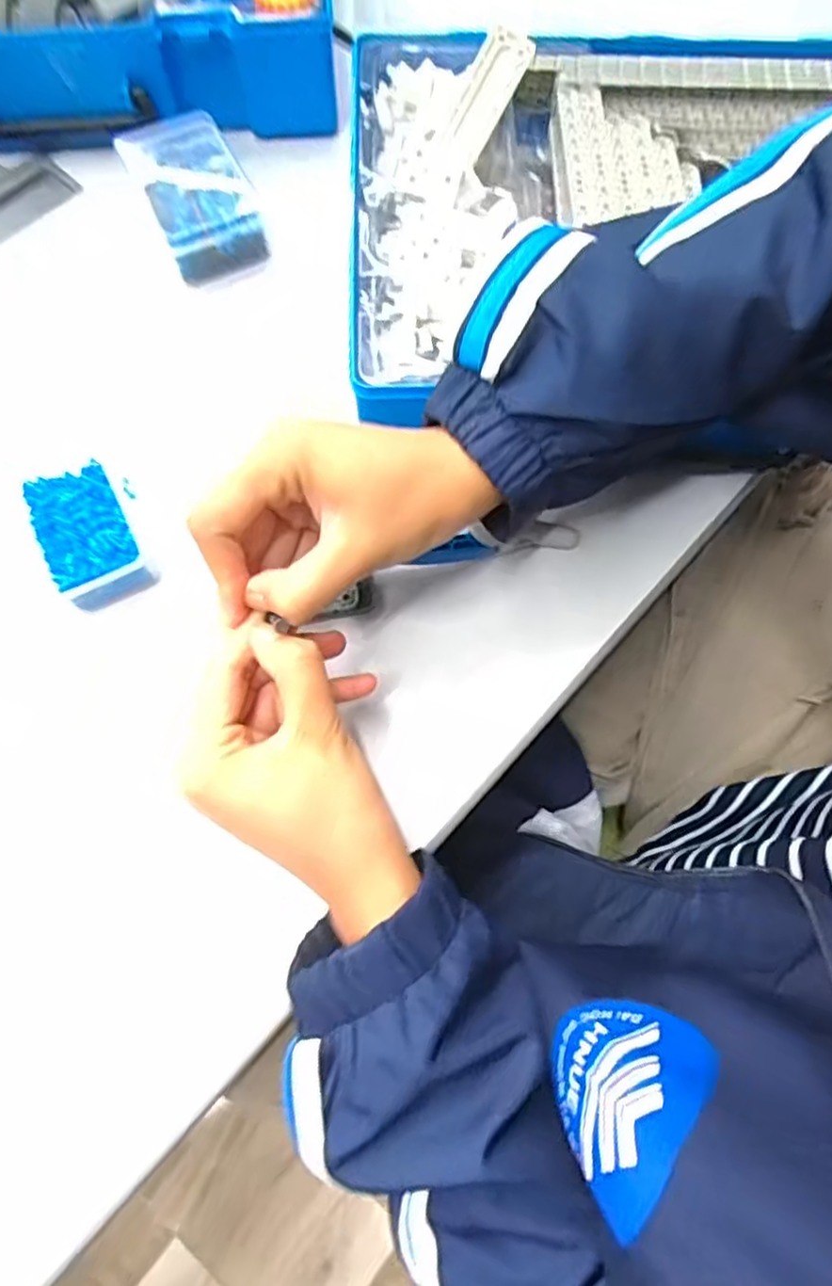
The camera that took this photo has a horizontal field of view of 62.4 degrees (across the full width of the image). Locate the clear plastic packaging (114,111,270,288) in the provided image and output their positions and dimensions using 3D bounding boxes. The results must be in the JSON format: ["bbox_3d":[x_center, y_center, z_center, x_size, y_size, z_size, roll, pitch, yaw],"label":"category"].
[{"bbox_3d":[-0.139,-0.282,0.435,0.061,0.033,0.102,-26,73,-11],"label":"clear plastic packaging"}]

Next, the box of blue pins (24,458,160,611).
[{"bbox_3d":[-0.167,-0.056,0.359,0.048,0.023,0.070,-25,73,-10],"label":"box of blue pins"}]

